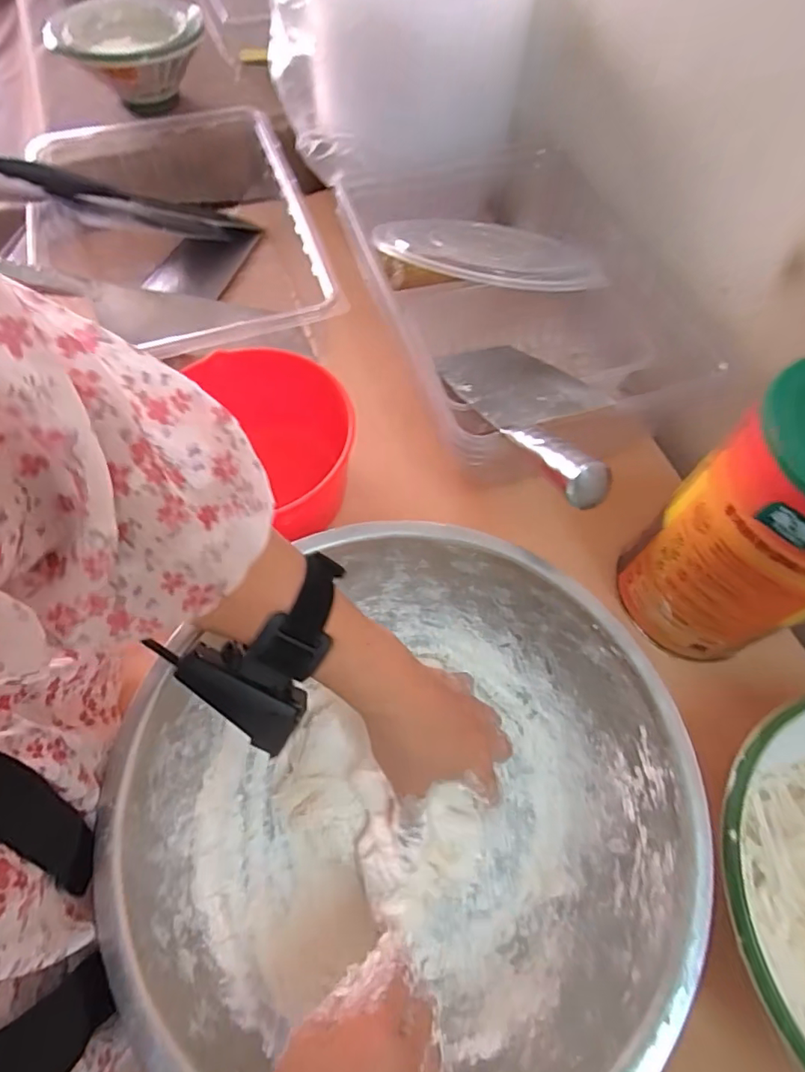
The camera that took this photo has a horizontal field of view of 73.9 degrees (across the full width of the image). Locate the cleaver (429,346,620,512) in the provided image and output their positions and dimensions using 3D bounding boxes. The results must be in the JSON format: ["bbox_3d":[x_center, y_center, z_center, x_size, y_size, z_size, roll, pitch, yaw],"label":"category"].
[{"bbox_3d":[0.109,-0.117,0.465,0.117,0.028,0.330,-3,33,-4],"label":"cleaver"}]

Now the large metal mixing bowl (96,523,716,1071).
[{"bbox_3d":[0.009,0.178,0.353,0.307,0.114,0.331,1,61,-1],"label":"large metal mixing bowl"}]

